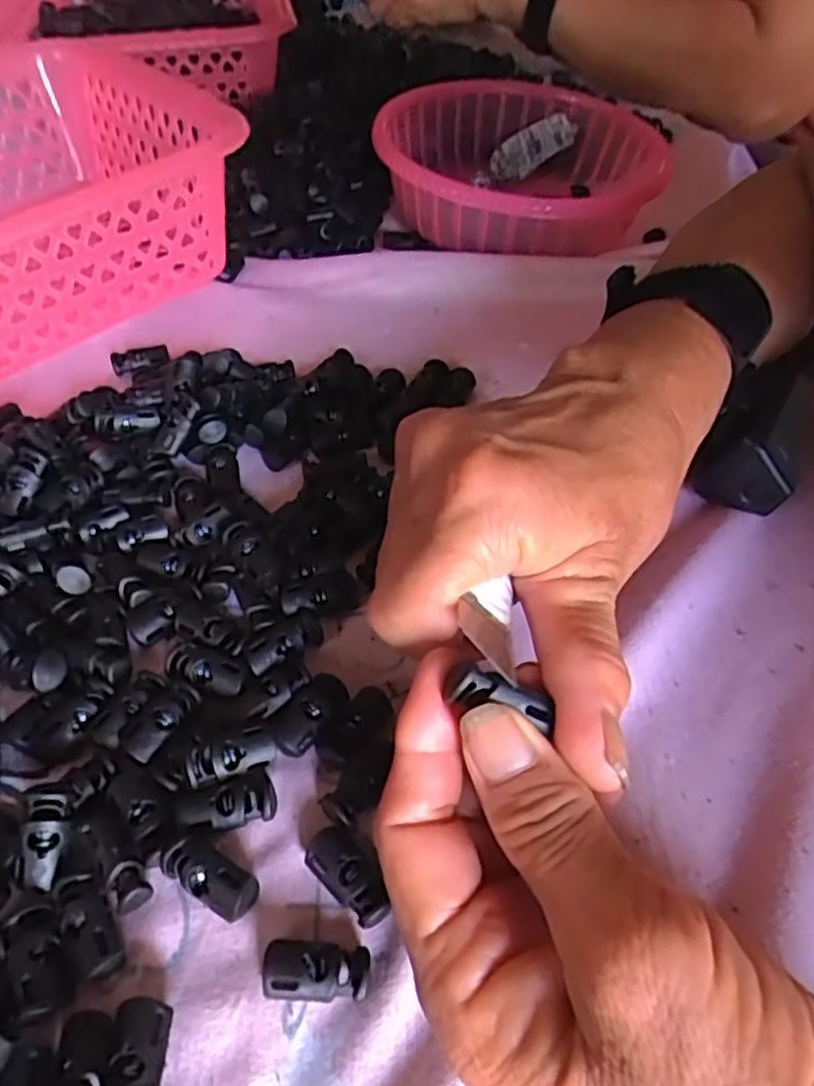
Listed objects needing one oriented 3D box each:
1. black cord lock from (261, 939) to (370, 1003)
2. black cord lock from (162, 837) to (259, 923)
[{"bbox_3d":[-0.024,0.112,0.189,0.027,0.008,0.014,2,49,0],"label":"black cord lock"},{"bbox_3d":[-0.055,0.094,0.201,0.028,0.011,0.012,23,53,17],"label":"black cord lock"}]

